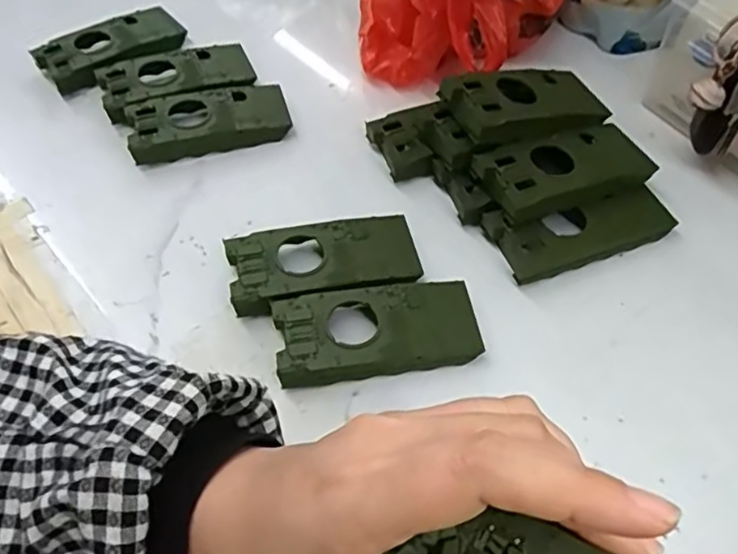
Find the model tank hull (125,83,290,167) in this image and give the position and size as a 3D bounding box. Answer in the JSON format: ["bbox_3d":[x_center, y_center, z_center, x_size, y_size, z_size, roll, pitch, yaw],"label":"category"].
[{"bbox_3d":[-0.107,-0.105,0.436,0.102,0.020,0.047,-15,56,-9],"label":"model tank hull"}]

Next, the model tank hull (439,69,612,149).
[{"bbox_3d":[0.096,-0.105,0.394,0.103,0.021,0.047,-15,54,-28],"label":"model tank hull"}]

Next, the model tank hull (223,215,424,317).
[{"bbox_3d":[-0.025,-0.007,0.367,0.103,0.020,0.050,-11,55,-6],"label":"model tank hull"}]

